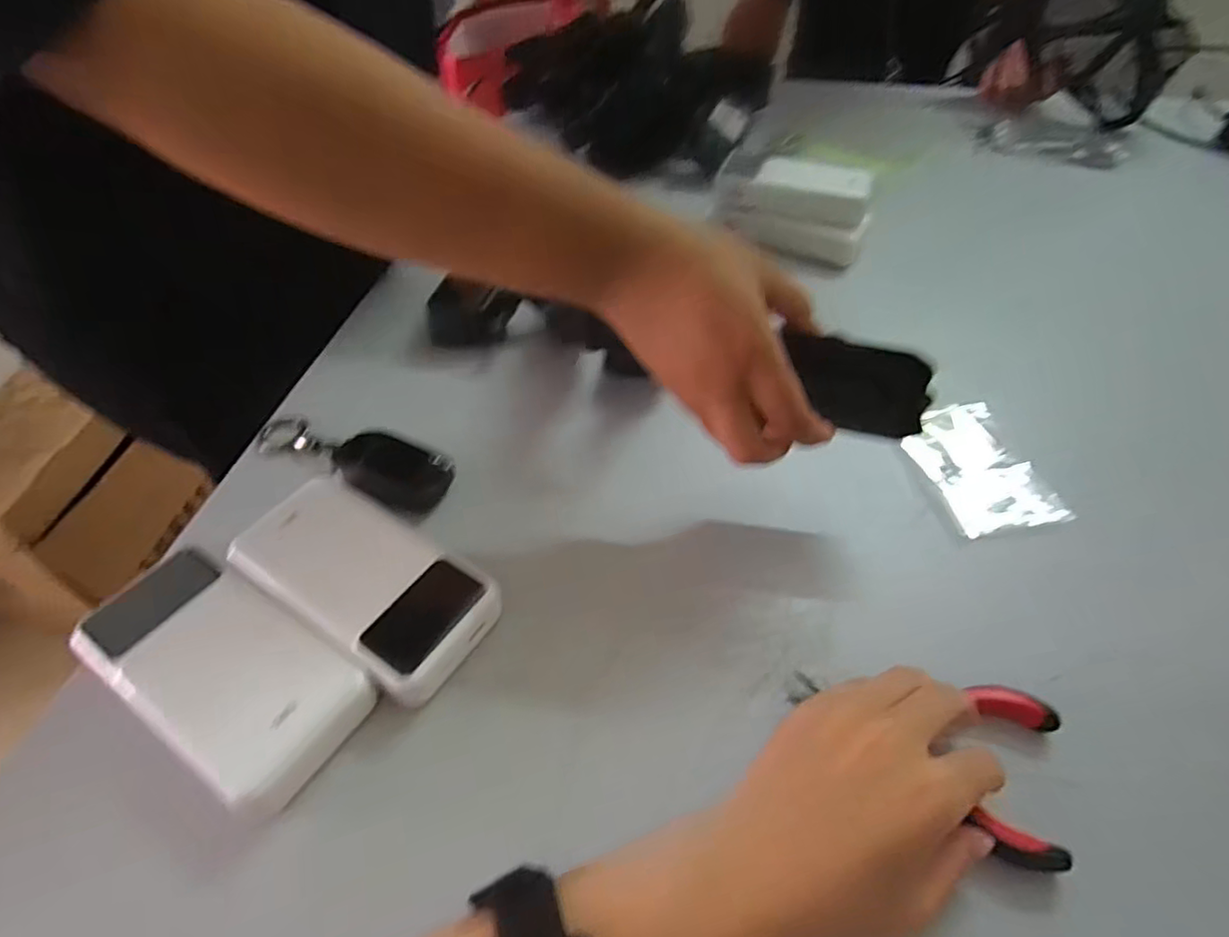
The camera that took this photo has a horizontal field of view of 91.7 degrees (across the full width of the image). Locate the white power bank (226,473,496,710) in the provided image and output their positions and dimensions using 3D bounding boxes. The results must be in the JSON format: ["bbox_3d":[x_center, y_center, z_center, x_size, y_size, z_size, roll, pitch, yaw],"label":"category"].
[{"bbox_3d":[-0.132,0.060,0.321,0.145,0.029,0.072,27,55,23],"label":"white power bank"}]

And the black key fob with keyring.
[{"bbox_3d":[-0.171,-0.011,0.389,0.147,0.014,0.046,21,53,19],"label":"black key fob with keyring"}]

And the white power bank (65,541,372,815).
[{"bbox_3d":[-0.187,0.094,0.287,0.138,0.022,0.068,26,54,22],"label":"white power bank"}]

